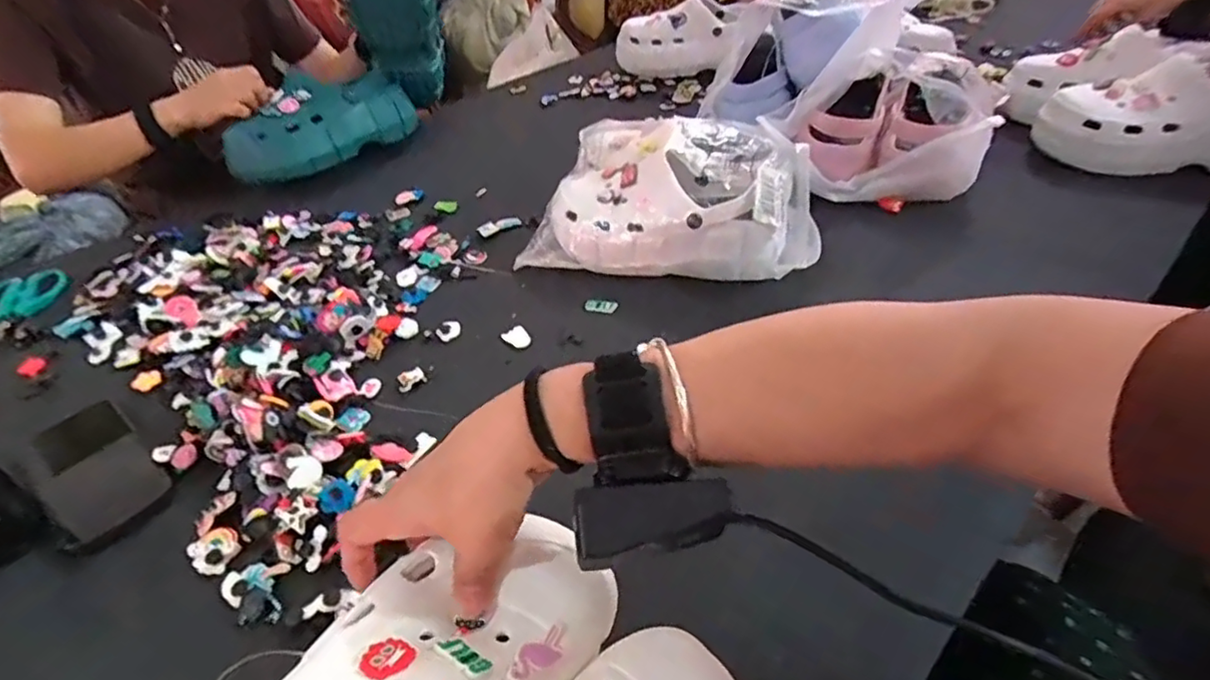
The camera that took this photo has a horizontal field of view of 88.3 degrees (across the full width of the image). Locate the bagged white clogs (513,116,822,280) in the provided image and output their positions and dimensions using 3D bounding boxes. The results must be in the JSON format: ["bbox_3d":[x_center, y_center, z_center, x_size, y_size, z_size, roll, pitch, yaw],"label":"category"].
[{"bbox_3d":[0.082,-0.166,0.699,0.307,0.113,0.205,9,43,15],"label":"bagged white clogs"}]

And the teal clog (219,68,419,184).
[{"bbox_3d":[-0.396,-0.307,0.870,0.256,0.098,0.083,-34,49,-29],"label":"teal clog"}]

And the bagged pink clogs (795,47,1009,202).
[{"bbox_3d":[0.350,-0.277,0.741,0.224,0.158,0.190,6,43,12],"label":"bagged pink clogs"}]

